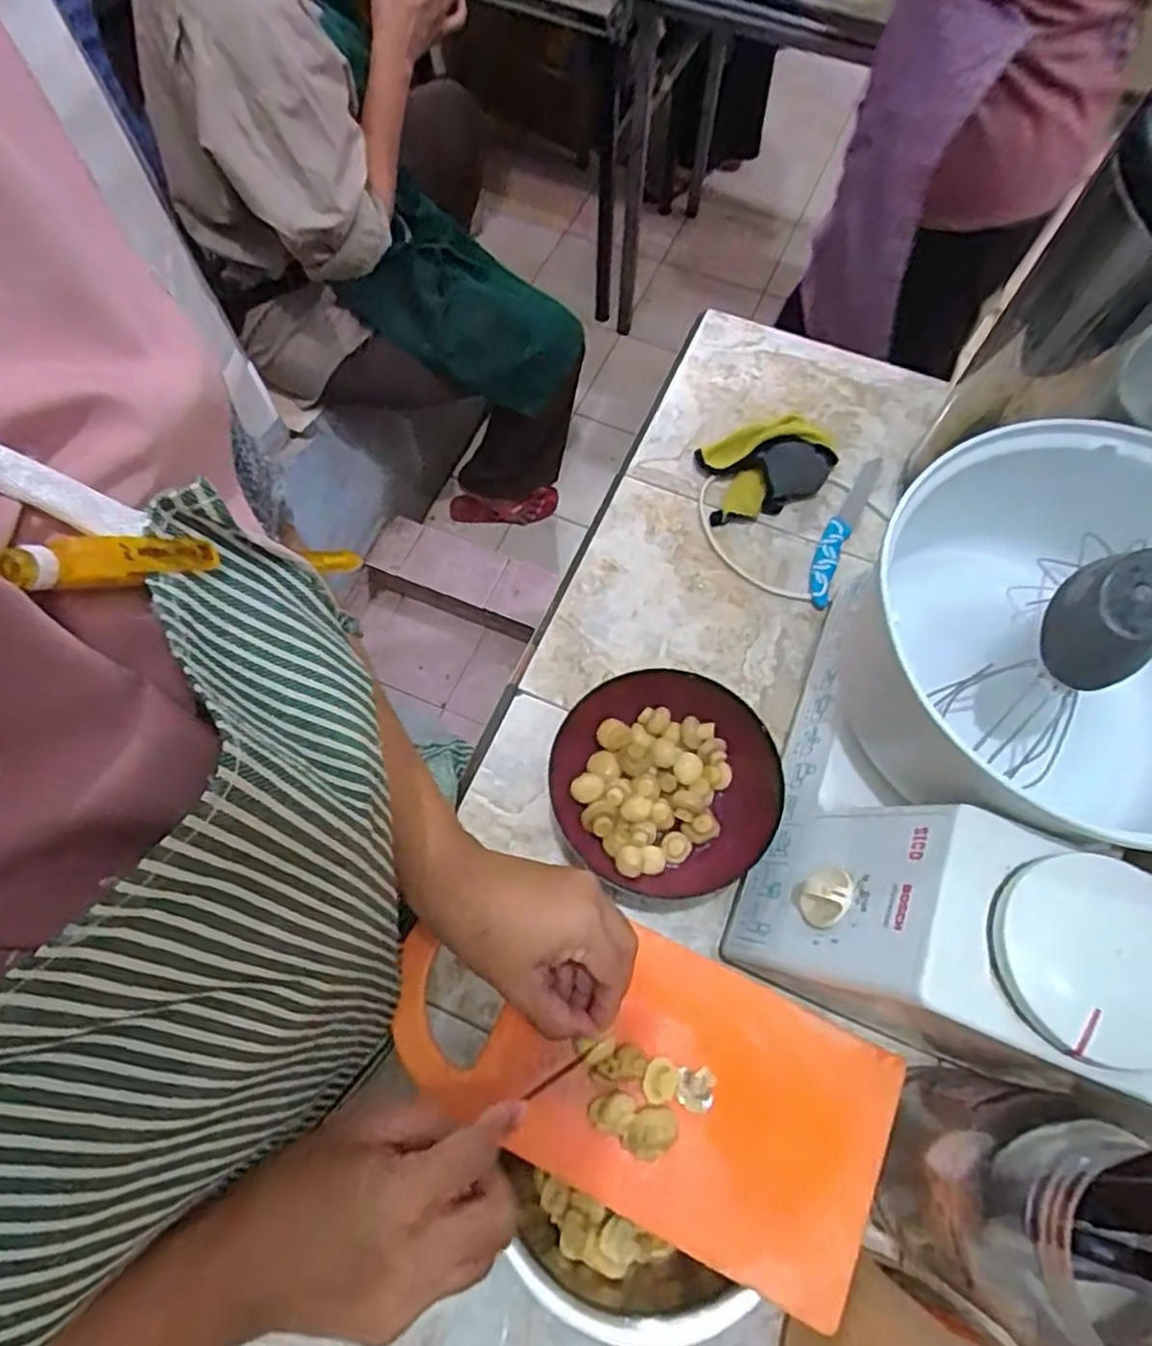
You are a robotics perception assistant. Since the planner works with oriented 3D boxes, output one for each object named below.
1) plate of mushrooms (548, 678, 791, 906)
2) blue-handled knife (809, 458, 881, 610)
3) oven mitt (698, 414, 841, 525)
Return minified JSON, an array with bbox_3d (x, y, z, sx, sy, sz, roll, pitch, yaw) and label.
[{"bbox_3d":[0.067,0.084,0.541,0.166,0.079,0.166,0,66,0],"label":"plate of mushrooms"},{"bbox_3d":[0.256,-0.142,0.683,0.026,0.014,0.189,24,68,10],"label":"blue-handled knife"},{"bbox_3d":[0.183,-0.207,0.700,0.136,0.030,0.098,-27,69,-11],"label":"oven mitt"}]

